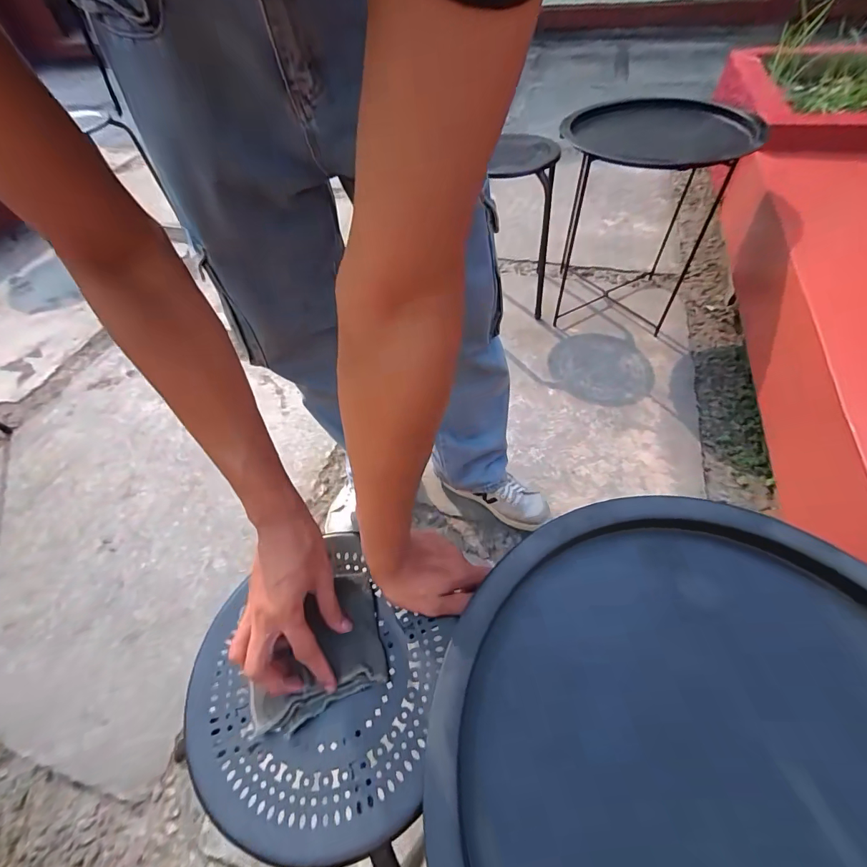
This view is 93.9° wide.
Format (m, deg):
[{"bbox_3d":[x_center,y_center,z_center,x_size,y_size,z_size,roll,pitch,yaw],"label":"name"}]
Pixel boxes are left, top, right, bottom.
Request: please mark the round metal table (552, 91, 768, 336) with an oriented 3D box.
[{"bbox_3d":[0.574,-0.598,1.198,0.444,0.519,0.475,19,58,21],"label":"round metal table"}]

